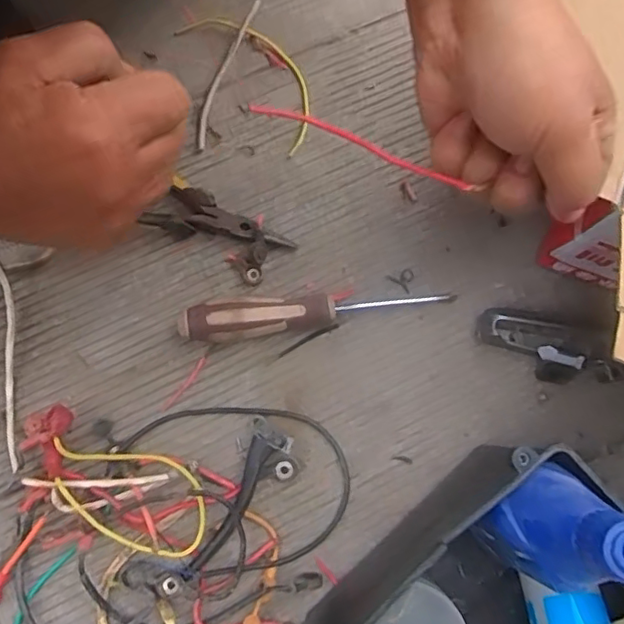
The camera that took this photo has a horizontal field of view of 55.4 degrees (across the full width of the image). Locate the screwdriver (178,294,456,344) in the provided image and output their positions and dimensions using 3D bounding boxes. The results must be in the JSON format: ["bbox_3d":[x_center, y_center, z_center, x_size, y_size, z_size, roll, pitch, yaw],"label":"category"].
[{"bbox_3d":[0.007,-0.002,0.451,0.205,0.029,0.027,-6,79,-8],"label":"screwdriver"}]

